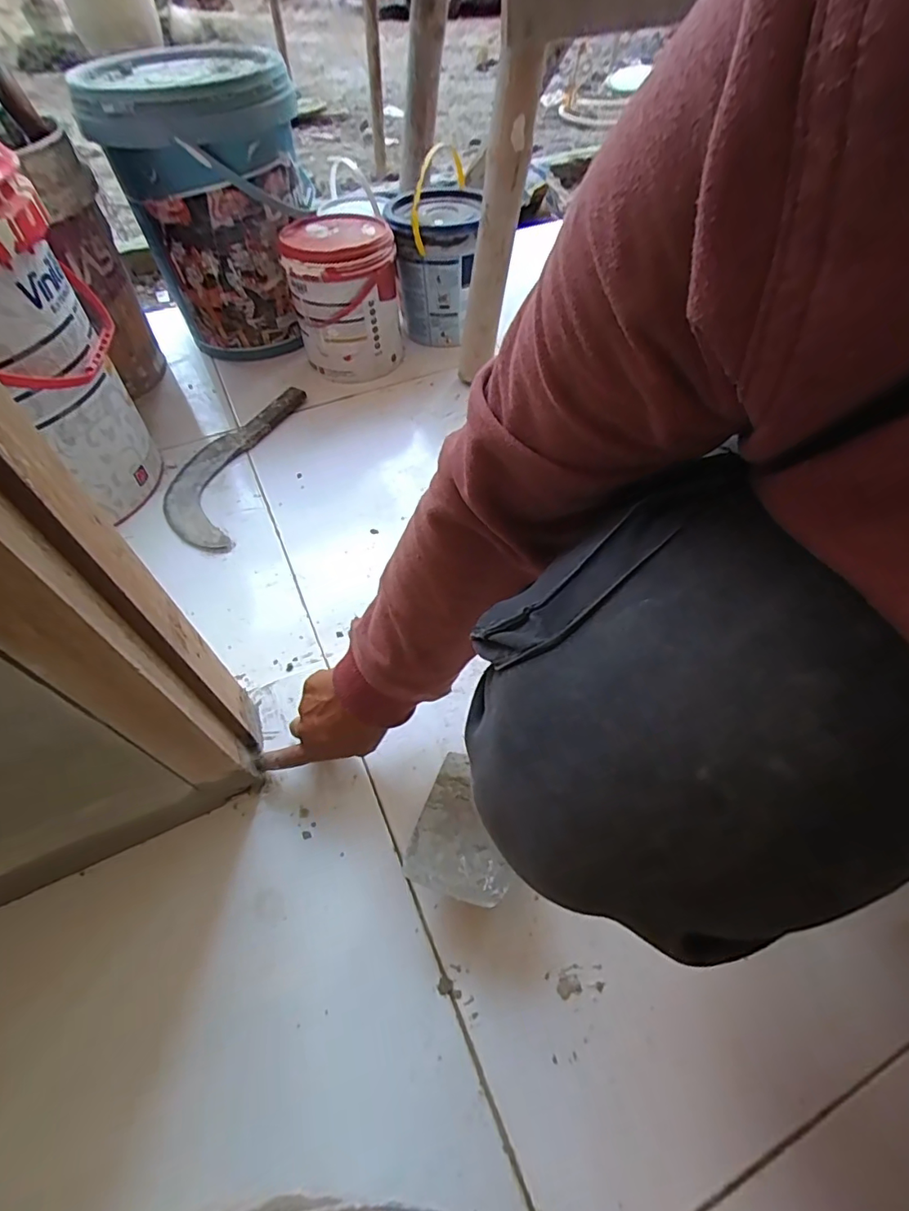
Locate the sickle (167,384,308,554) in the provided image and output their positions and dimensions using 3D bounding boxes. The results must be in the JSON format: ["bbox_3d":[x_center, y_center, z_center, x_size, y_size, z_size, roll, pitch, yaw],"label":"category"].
[{"bbox_3d":[-0.350,-0.226,0.806,0.135,0.021,0.352,6,55,6],"label":"sickle"}]

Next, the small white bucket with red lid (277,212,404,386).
[{"bbox_3d":[-0.184,-0.521,0.902,0.171,0.209,0.167,-1,55,1],"label":"small white bucket with red lid"}]

